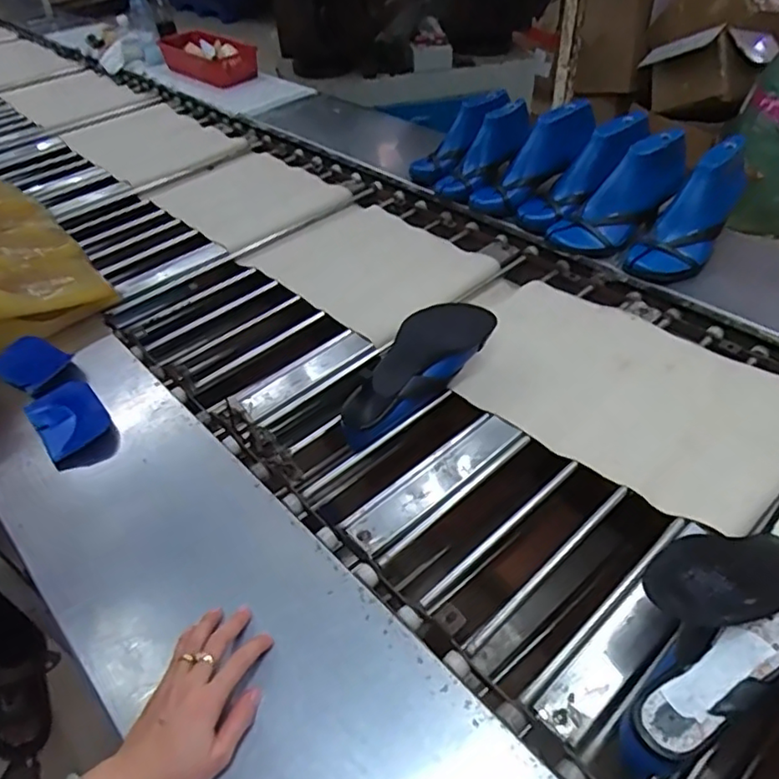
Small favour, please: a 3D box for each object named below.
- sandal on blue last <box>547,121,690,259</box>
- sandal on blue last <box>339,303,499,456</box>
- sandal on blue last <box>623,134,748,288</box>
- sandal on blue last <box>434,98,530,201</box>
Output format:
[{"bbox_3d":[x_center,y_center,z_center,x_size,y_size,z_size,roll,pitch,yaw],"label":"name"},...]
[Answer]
[{"bbox_3d":[0.392,-0.310,0.983,0.249,0.094,0.076,-43,42,14],"label":"sandal on blue last"},{"bbox_3d":[0.031,-0.029,0.792,0.261,0.075,0.084,-44,53,-14],"label":"sandal on blue last"},{"bbox_3d":[0.475,-0.274,0.926,0.237,0.168,0.094,-24,45,-22],"label":"sandal on blue last"},{"bbox_3d":[0.187,-0.456,1.144,0.236,0.086,0.074,-49,50,2],"label":"sandal on blue last"}]

